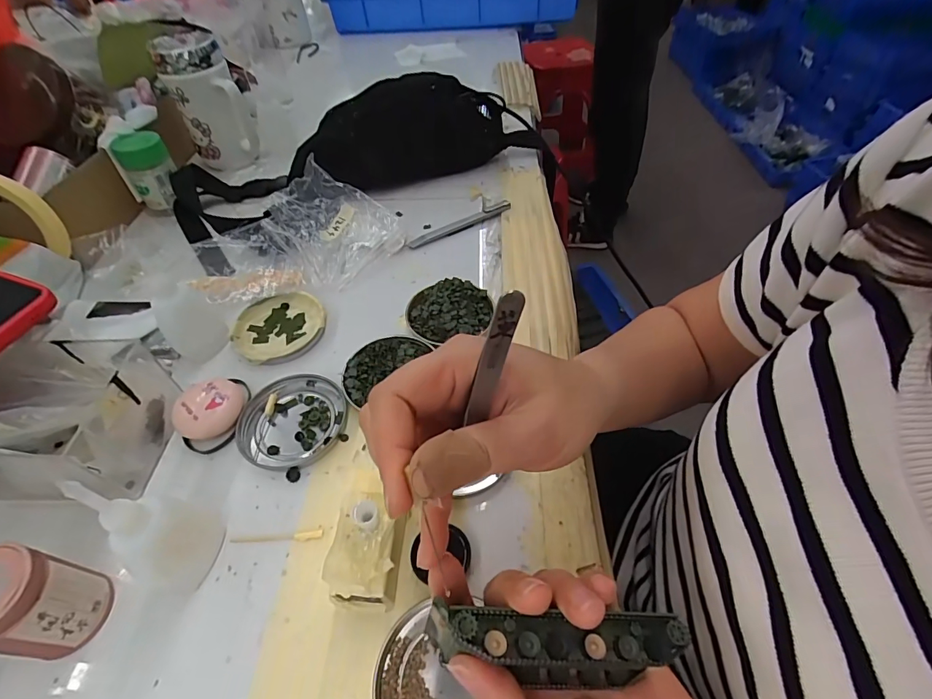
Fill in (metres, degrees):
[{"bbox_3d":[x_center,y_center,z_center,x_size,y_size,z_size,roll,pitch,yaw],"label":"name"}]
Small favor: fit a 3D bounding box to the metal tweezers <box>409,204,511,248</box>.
[{"bbox_3d":[-0.006,-0.136,0.481,0.125,0.010,0.011,-26,54,-17],"label":"metal tweezers"}]

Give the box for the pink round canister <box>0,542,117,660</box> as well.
[{"bbox_3d":[-0.232,0.136,0.234,0.043,0.064,0.044,-2,51,2],"label":"pink round canister"}]

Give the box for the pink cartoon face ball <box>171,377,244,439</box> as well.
[{"bbox_3d":[-0.193,0.046,0.330,0.048,0.022,0.040,-36,58,-24],"label":"pink cartoon face ball"}]

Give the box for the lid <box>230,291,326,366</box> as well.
[{"bbox_3d":[-0.167,-0.020,0.392,0.079,0.012,0.071,-24,53,-16],"label":"lid"}]

